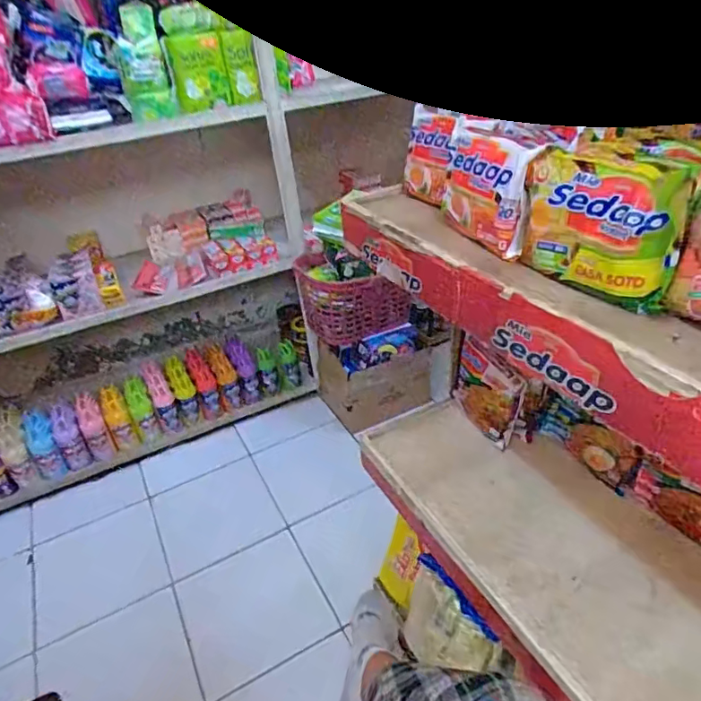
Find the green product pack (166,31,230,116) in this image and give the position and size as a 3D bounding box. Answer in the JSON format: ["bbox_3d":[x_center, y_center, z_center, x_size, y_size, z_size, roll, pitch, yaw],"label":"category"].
[{"bbox_3d":[-0.377,-0.699,1.314,0.125,0.163,0.051,-15,35,-14],"label":"green product pack"}]

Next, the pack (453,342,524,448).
[{"bbox_3d":[0.217,0.066,0.842,0.036,0.133,0.130,-18,35,-17],"label":"pack"}]

